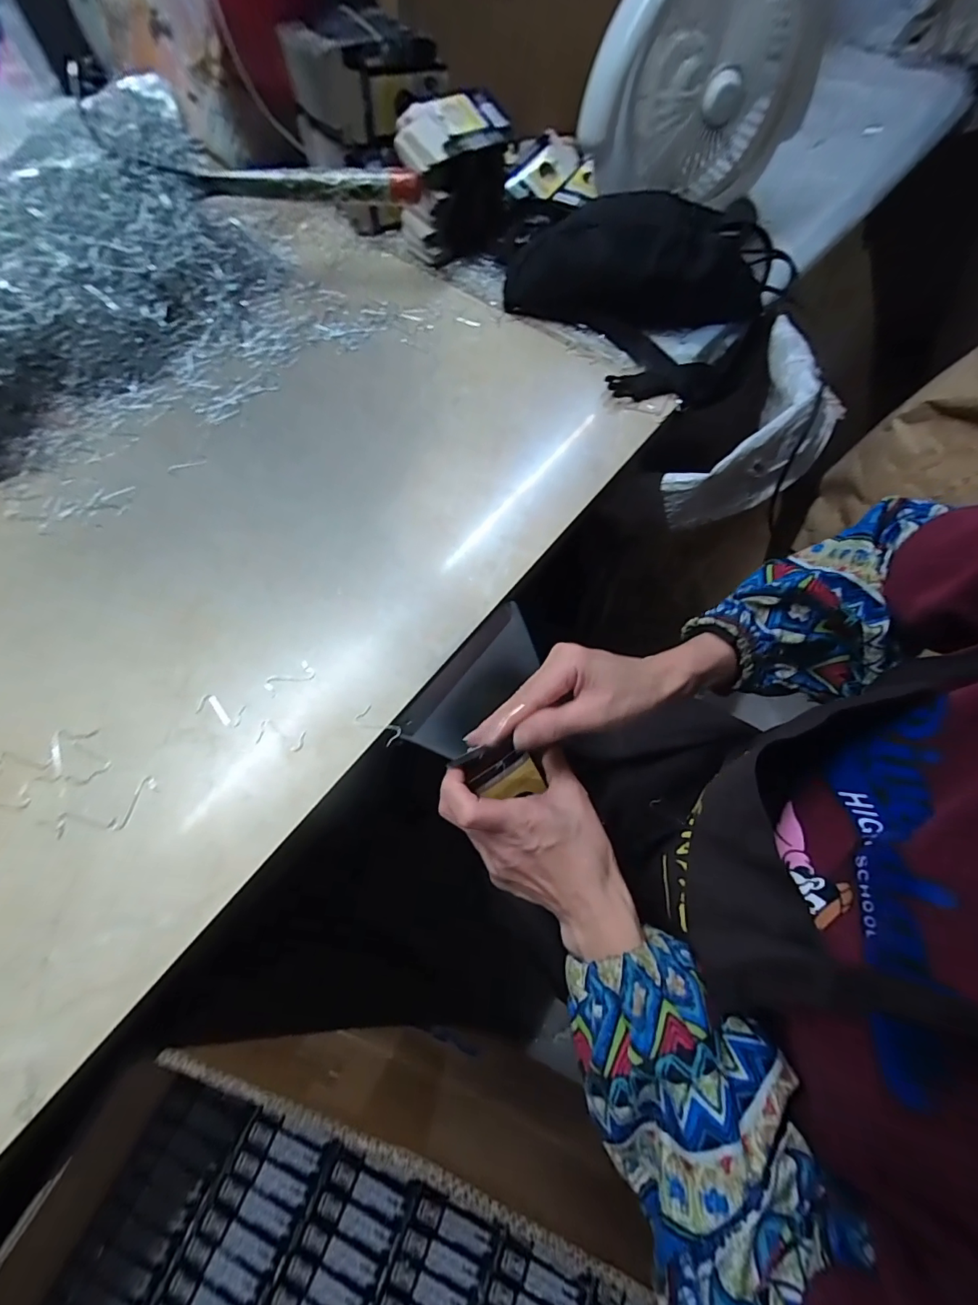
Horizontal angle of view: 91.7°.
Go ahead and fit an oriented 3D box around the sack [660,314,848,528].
[{"bbox_3d":[0.312,-0.252,0.529,0.120,0.087,0.270,36,88,10],"label":"sack"}]

